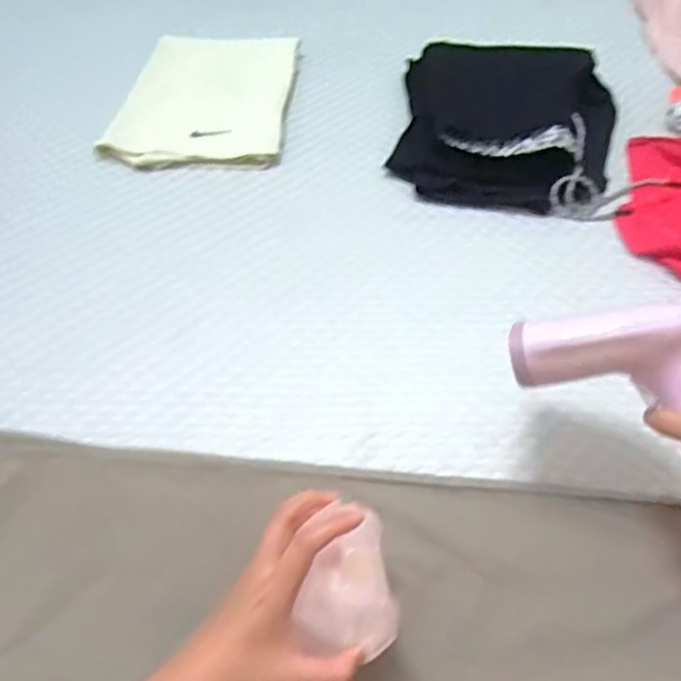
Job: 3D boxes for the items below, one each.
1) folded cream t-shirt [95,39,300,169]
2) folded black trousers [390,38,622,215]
[{"bbox_3d":[-0.200,-0.364,0.919,0.246,0.035,0.311,3,51,3],"label":"folded cream t-shirt"},{"bbox_3d":[0.228,-0.307,0.828,0.288,0.077,0.314,8,51,7],"label":"folded black trousers"}]

